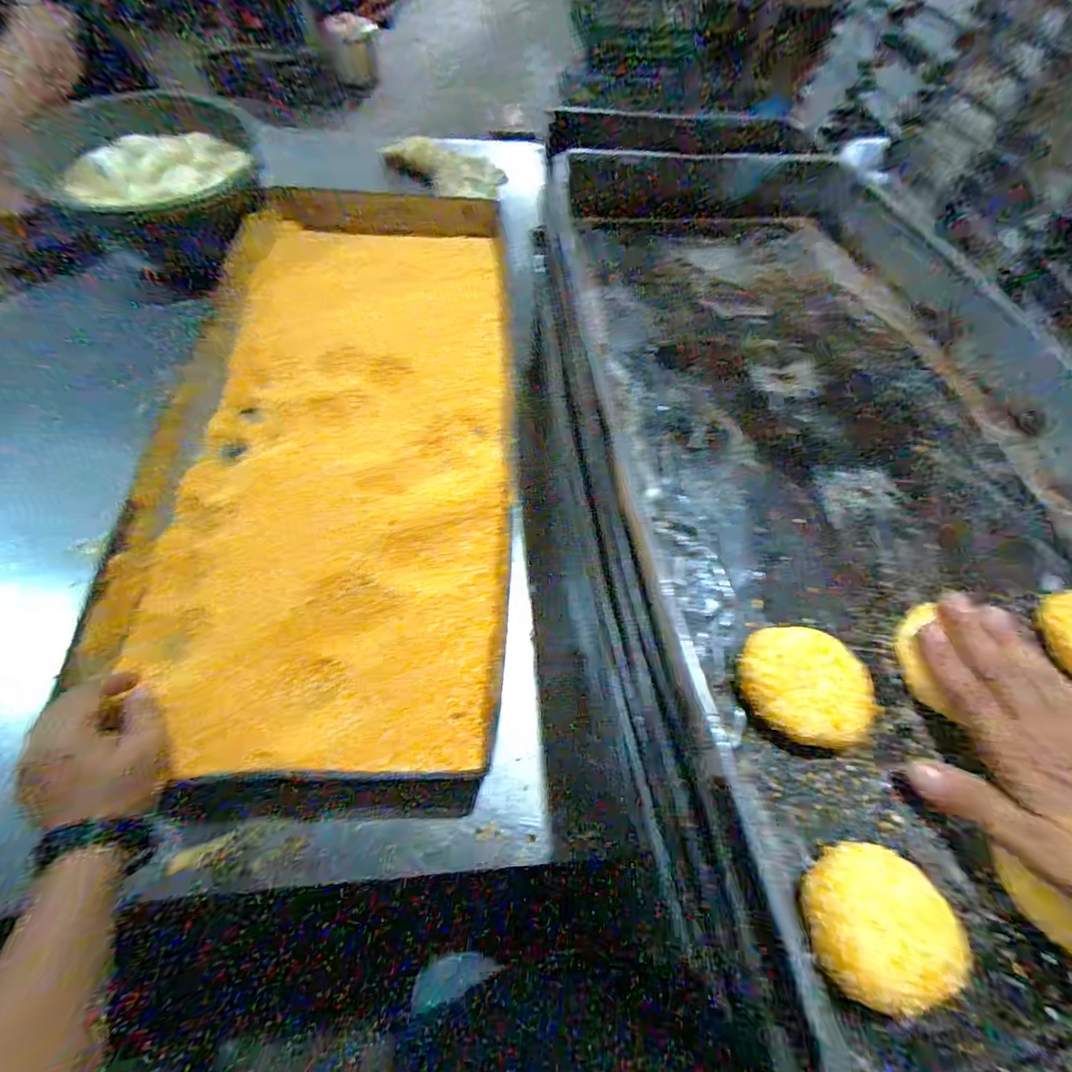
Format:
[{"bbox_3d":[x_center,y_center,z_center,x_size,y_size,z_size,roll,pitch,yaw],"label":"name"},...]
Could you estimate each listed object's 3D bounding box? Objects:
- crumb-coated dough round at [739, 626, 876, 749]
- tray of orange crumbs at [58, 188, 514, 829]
[{"bbox_3d":[0.158,0.089,0.286,0.069,0.023,0.065,2,61,-3],"label":"crumb-coated dough round"},{"bbox_3d":[-0.221,-0.151,0.578,0.372,0.070,0.809,-2,64,-5],"label":"tray of orange crumbs"}]

